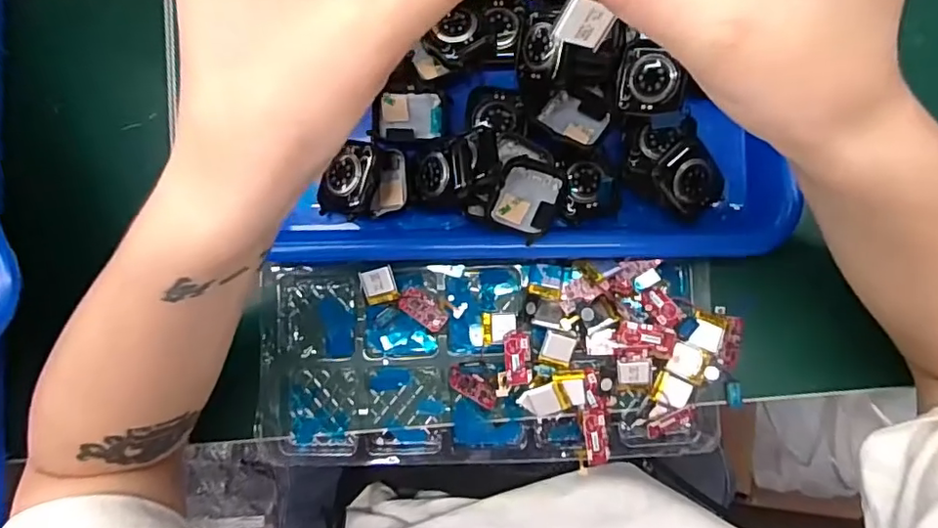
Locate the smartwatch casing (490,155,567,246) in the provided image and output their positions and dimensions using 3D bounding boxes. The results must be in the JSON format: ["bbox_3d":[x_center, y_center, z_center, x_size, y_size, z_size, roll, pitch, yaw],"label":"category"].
[{"bbox_3d":[0.031,-0.036,0.310,0.034,0.009,0.044,15,74,19],"label":"smartwatch casing"}]

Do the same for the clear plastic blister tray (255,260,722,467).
[{"bbox_3d":[0.009,0.058,0.331,0.258,0.030,0.114,-1,84,2],"label":"clear plastic blister tray"}]

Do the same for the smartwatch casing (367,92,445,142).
[{"bbox_3d":[-0.035,-0.085,0.332,0.039,0.012,0.031,4,84,2],"label":"smartwatch casing"}]

